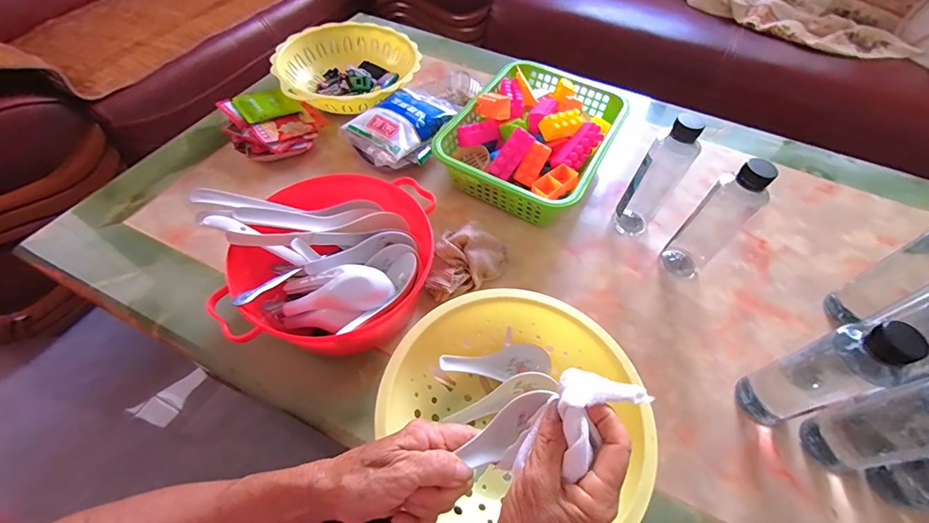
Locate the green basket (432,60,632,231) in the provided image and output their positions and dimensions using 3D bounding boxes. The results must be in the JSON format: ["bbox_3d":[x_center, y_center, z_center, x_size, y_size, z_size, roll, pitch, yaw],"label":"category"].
[{"bbox_3d":[0.112,-0.197,0.615,0.213,0.100,0.286,26,58,14],"label":"green basket"}]

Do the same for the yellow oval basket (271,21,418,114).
[{"bbox_3d":[-0.208,-0.346,0.712,0.237,0.066,0.244,-8,56,-9],"label":"yellow oval basket"}]

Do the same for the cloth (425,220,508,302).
[{"bbox_3d":[-0.004,0.000,0.506,0.109,0.048,0.074,-32,63,-22],"label":"cloth"}]

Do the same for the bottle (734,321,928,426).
[{"bbox_3d":[0.322,0.111,0.367,0.051,0.173,0.053,-15,58,-13],"label":"bottle"}]

